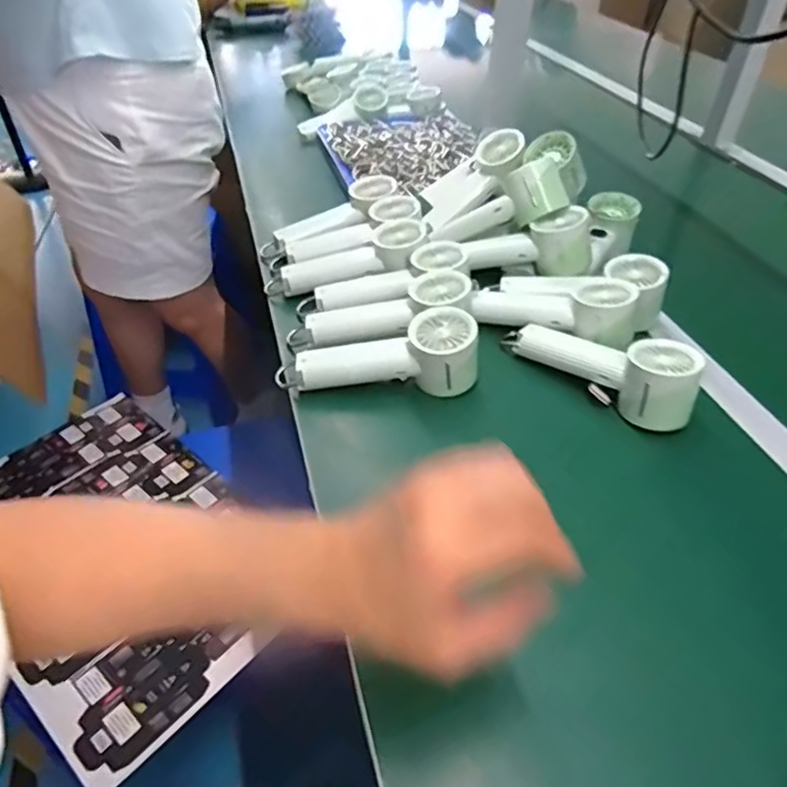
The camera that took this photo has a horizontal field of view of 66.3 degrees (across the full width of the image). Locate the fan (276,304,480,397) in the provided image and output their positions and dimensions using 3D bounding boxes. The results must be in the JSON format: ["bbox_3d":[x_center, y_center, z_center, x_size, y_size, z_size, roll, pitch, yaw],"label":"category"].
[{"bbox_3d":[-0.014,-0.029,0.586,0.192,0.064,0.058,-8,42,10],"label":"fan"}]

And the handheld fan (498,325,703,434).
[{"bbox_3d":[0.199,-0.037,0.582,0.059,0.059,0.188,-34,52,-32],"label":"handheld fan"}]

